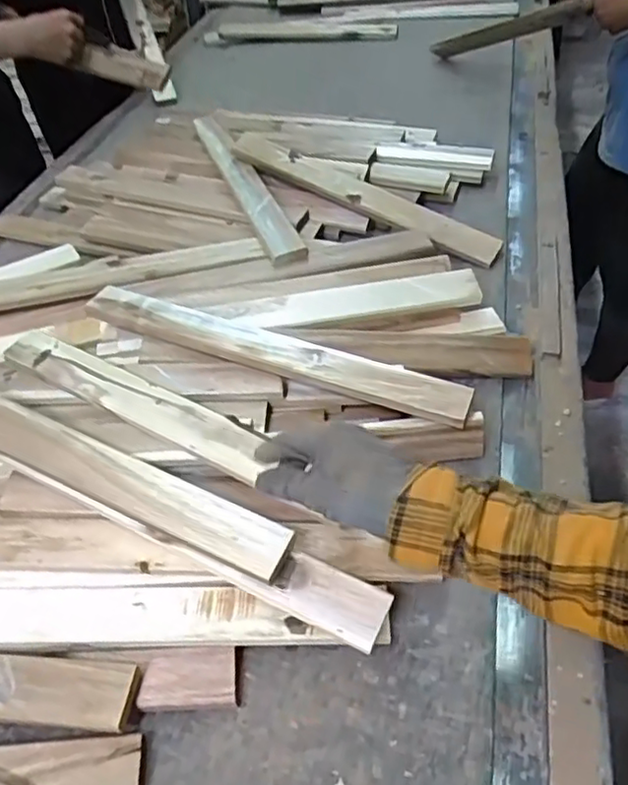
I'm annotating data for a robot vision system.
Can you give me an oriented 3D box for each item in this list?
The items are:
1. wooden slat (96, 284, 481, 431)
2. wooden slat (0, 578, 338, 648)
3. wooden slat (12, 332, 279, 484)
[{"bbox_3d":[-0.050,-0.050,0.728,0.449,0.019,0.053,17,58,14],"label":"wooden slat"},{"bbox_3d":[-0.192,0.195,0.572,0.383,0.012,0.056,-1,53,0],"label":"wooden slat"},{"bbox_3d":[-0.196,0.003,0.689,0.341,0.013,0.050,23,54,22],"label":"wooden slat"}]

